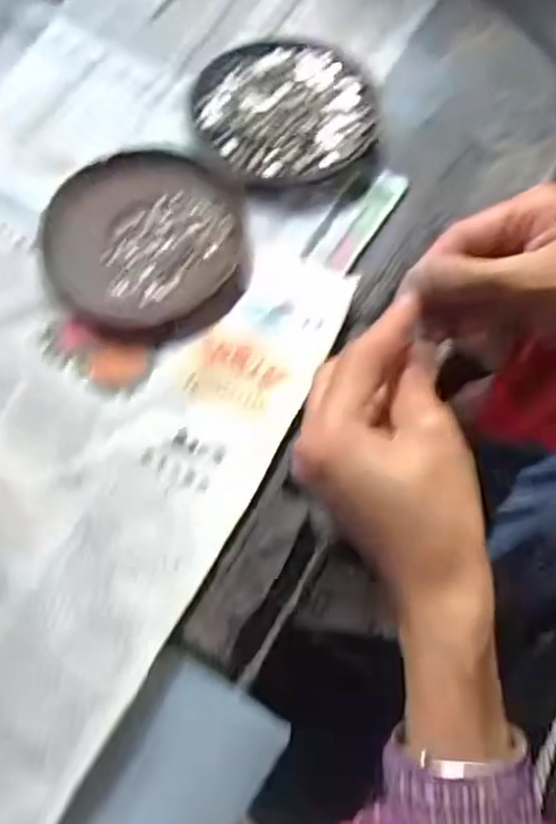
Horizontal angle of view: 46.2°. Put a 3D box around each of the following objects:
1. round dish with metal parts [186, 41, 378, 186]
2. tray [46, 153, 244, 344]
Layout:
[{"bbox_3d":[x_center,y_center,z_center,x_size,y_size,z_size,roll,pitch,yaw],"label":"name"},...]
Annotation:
[{"bbox_3d":[0.005,-0.182,0.394,0.105,0.016,0.104,-1,67,2],"label":"round dish with metal parts"},{"bbox_3d":[-0.073,-0.093,0.358,0.106,0.012,0.109,0,69,0],"label":"tray"}]

